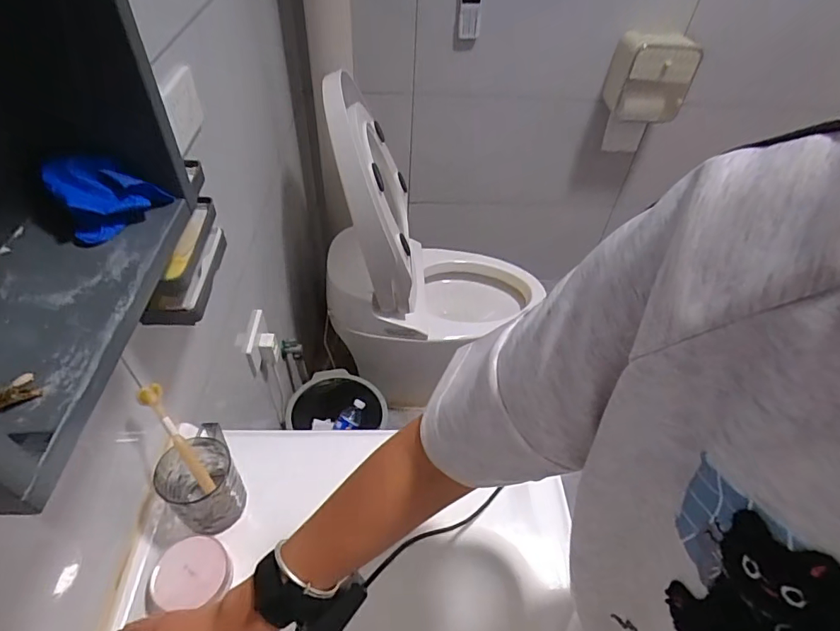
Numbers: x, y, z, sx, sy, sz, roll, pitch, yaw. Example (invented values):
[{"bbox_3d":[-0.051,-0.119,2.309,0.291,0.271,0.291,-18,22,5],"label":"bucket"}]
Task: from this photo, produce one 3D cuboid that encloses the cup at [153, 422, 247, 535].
[{"bbox_3d":[-0.248,0.192,0.542,0.080,0.087,0.079,2,47,-2],"label":"cup"}]

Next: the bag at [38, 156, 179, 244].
[{"bbox_3d":[-0.222,-0.087,0.342,0.074,0.038,0.053,-28,54,-27],"label":"bag"}]

